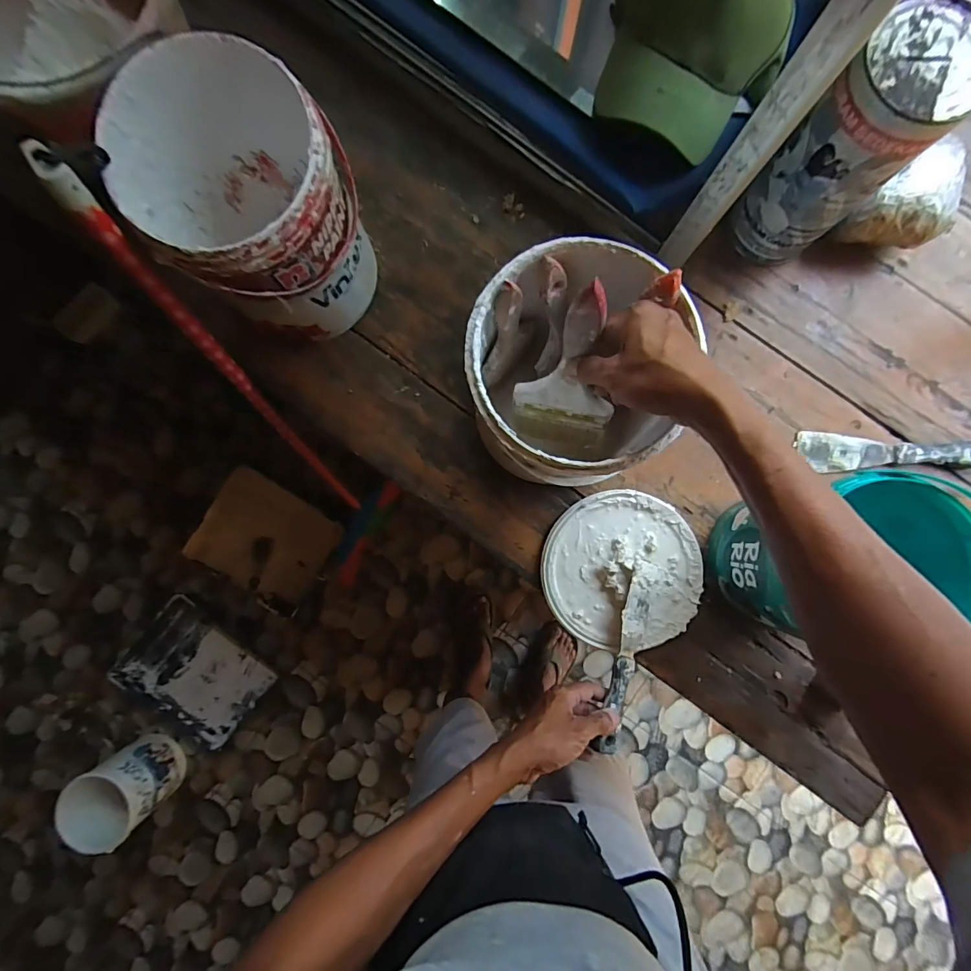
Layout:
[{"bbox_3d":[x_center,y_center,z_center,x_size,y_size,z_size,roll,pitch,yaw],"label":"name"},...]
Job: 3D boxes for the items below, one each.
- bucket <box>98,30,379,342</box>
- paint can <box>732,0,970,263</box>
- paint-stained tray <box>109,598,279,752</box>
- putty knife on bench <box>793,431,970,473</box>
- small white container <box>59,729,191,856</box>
[{"bbox_3d":[-0.220,-0.262,0.439,0.186,0.193,0.177,36,88,2],"label":"bucket"},{"bbox_3d":[0.341,-0.320,0.434,0.092,0.202,0.099,0,87,0],"label":"paint can"},{"bbox_3d":[-0.791,0.515,1.199,0.355,0.072,0.298,37,88,2],"label":"paint-stained tray"},{"bbox_3d":[0.474,-0.035,0.507,0.209,0.023,0.045,5,87,0],"label":"putty knife on bench"},{"bbox_3d":[-0.911,0.772,1.119,0.181,0.181,0.194,44,88,2],"label":"small white container"}]

